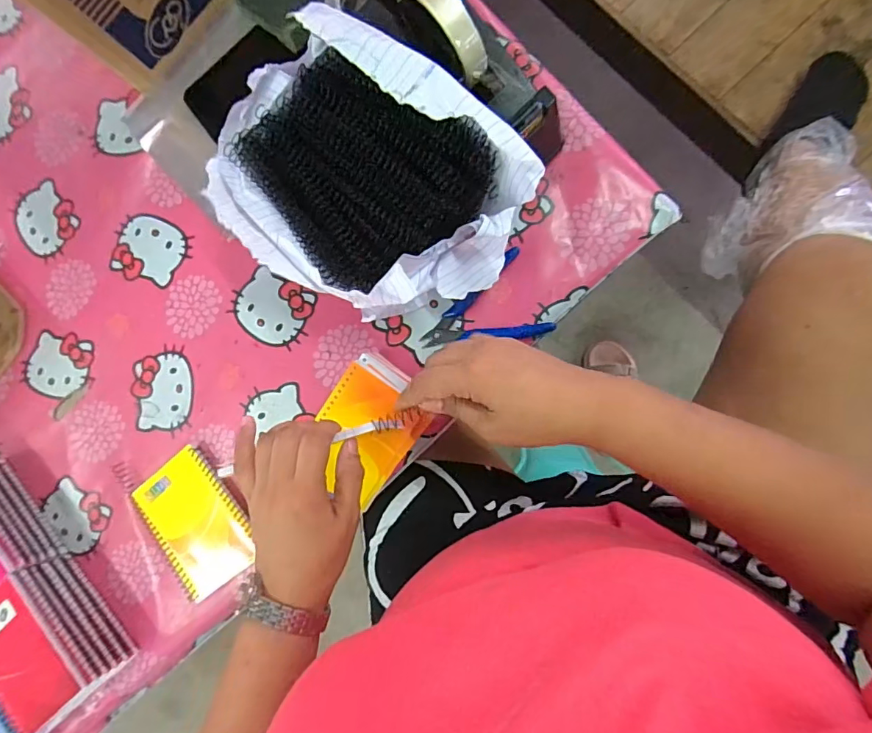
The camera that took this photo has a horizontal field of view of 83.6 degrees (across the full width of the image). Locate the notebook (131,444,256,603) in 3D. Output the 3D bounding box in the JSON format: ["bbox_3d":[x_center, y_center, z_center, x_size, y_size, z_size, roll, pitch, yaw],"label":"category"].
[{"bbox_3d":[-0.251,0.164,0.505,0.088,0.013,0.133,-34,84,6],"label":"notebook"}]

